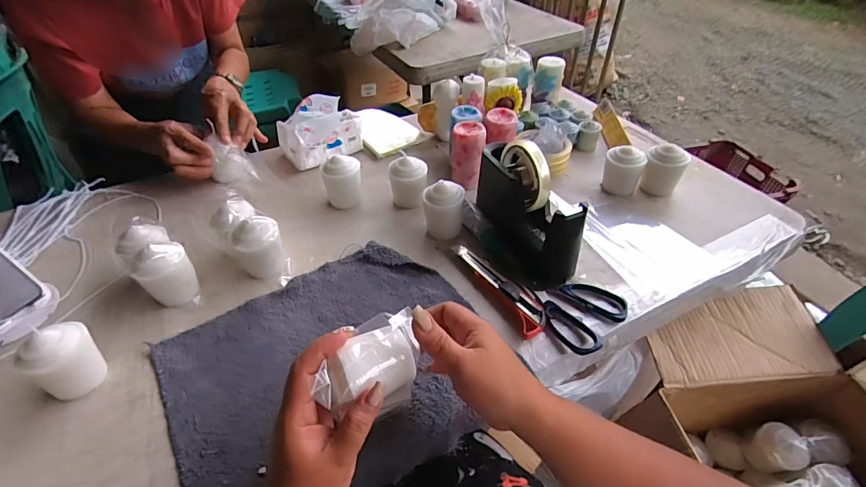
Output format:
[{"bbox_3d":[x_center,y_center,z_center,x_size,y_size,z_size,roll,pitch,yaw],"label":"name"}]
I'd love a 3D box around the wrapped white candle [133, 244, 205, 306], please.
[{"bbox_3d":[-0.304,0.039,0.486,0.055,0.076,0.051,-31,51,-28],"label":"wrapped white candle"}]

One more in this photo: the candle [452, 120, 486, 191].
[{"bbox_3d":[0.055,-0.139,0.662,0.048,0.088,0.052,5,44,6],"label":"candle"}]

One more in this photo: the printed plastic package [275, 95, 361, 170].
[{"bbox_3d":[-0.194,-0.196,0.728,0.135,0.070,0.095,-31,51,-28],"label":"printed plastic package"}]

